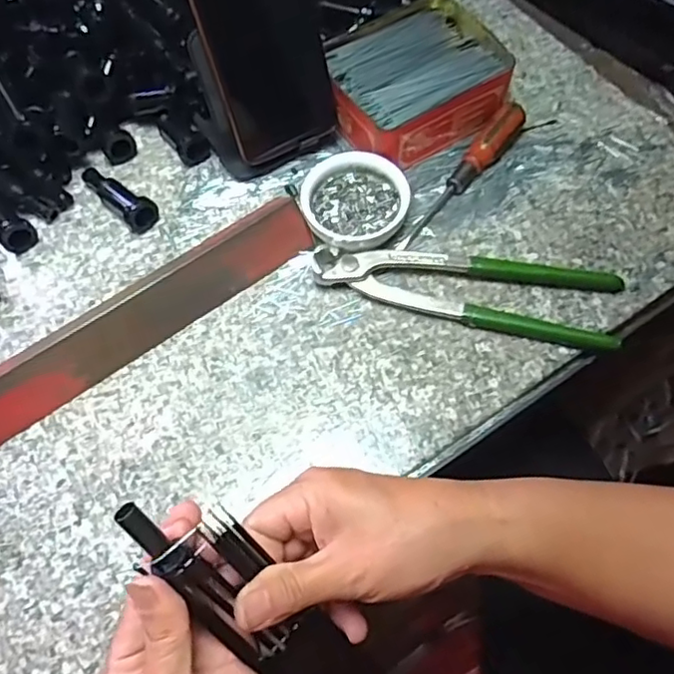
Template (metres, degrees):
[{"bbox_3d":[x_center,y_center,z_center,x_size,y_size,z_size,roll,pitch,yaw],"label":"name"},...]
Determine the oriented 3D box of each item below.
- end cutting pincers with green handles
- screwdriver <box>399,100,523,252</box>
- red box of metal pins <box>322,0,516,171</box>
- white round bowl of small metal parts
[{"bbox_3d":[0.084,-0.037,0.405,0.194,0.015,0.058,11,66,8],"label":"end cutting pincers with green handles"},{"bbox_3d":[0.091,-0.115,0.438,0.018,0.024,0.140,36,71,17],"label":"screwdriver"},{"bbox_3d":[0.056,-0.191,0.462,0.124,0.040,0.107,-29,67,-11],"label":"red box of metal pins"},{"bbox_3d":[0.012,-0.093,0.427,0.070,0.021,0.071,-1,65,2],"label":"white round bowl of small metal parts"}]

